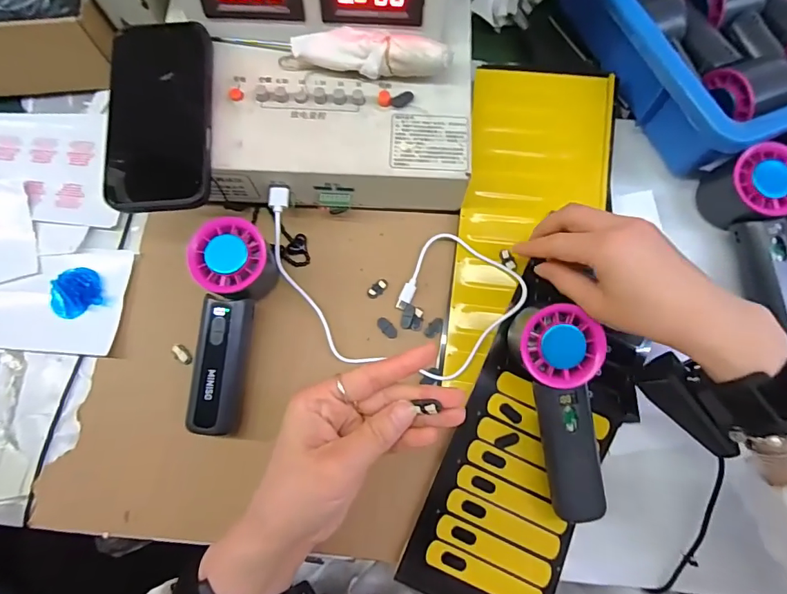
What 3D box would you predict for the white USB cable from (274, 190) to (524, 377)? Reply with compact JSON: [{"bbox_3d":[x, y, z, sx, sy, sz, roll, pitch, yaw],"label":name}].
[{"bbox_3d":[-0.008,-0.005,0.369,0.220,0.022,0.122,12,77,3],"label":"white USB cable"}]

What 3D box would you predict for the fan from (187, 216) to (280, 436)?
[{"bbox_3d":[-0.125,0.022,0.336,0.058,0.033,0.155,7,90,2],"label":"fan"}]

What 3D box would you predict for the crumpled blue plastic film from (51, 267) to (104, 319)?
[{"bbox_3d":[-0.261,-0.002,0.373,0.034,0.025,0.037,0,77,0],"label":"crumpled blue plastic film"}]

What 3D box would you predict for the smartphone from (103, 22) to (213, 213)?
[{"bbox_3d":[-0.175,-0.133,0.340,0.072,0.009,0.133,-5,111,-38],"label":"smartphone"}]

